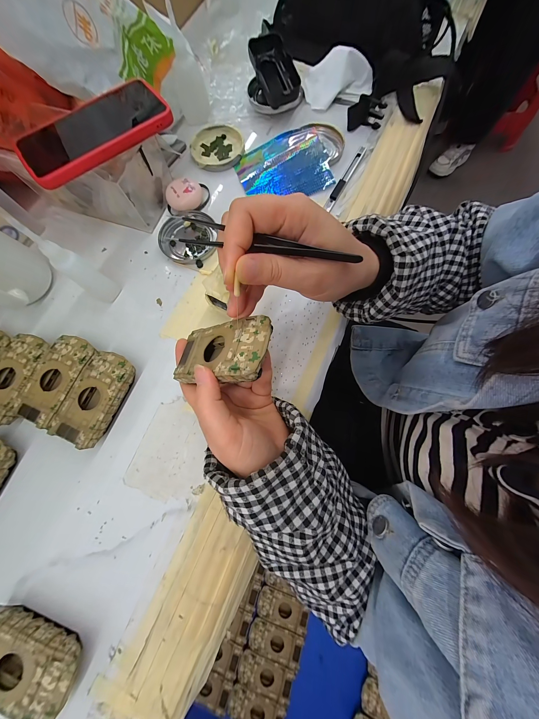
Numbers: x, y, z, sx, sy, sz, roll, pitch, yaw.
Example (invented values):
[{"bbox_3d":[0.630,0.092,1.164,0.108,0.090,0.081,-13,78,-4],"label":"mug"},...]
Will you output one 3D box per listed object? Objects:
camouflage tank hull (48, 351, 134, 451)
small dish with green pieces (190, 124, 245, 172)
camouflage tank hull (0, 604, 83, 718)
[{"bbox_3d":[-0.187,0.041,0.251,0.053,0.025,0.095,21,78,7],"label":"camouflage tank hull"},{"bbox_3d":[-0.080,-0.323,0.348,0.079,0.014,0.077,0,76,2],"label":"small dish with green pieces"},{"bbox_3d":[-0.211,0.260,0.197,0.095,0.026,0.047,19,77,6],"label":"camouflage tank hull"}]

